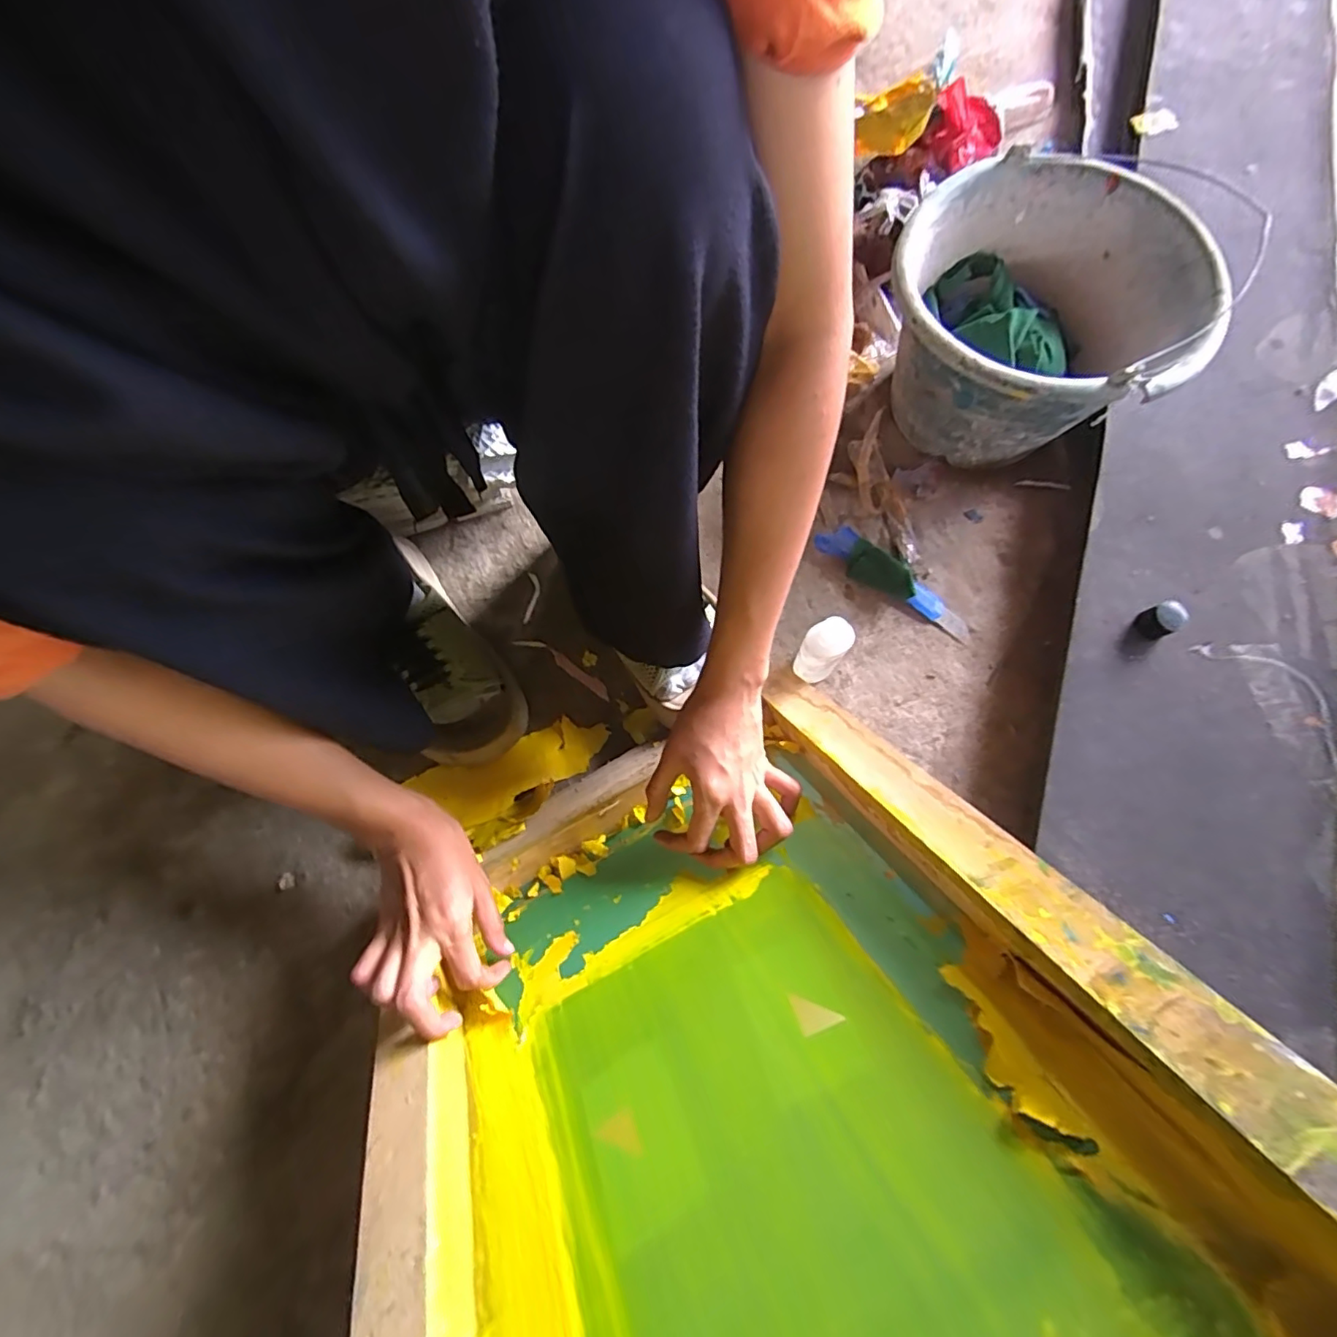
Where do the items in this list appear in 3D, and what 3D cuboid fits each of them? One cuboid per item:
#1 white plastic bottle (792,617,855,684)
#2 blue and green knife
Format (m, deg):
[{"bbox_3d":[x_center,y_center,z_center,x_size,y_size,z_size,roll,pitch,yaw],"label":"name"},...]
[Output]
[{"bbox_3d":[0.126,-0.011,0.479,0.032,0.095,0.035,-1,74,2],"label":"white plastic bottle"},{"bbox_3d":[0.211,-0.084,0.532,0.162,0.030,0.035,41,79,12],"label":"blue and green knife"}]

